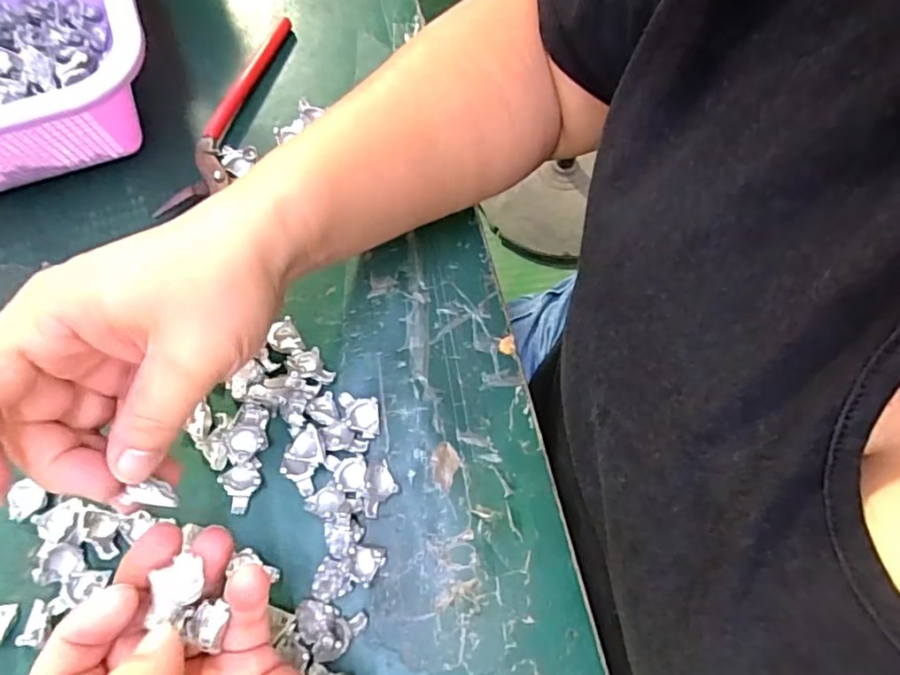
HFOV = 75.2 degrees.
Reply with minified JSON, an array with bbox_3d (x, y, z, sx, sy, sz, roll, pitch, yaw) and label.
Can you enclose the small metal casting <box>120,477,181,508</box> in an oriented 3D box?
[{"bbox_3d":[-0.110,0.058,0.215,0.018,0.006,0.009,13,64,-40],"label":"small metal casting"}]

